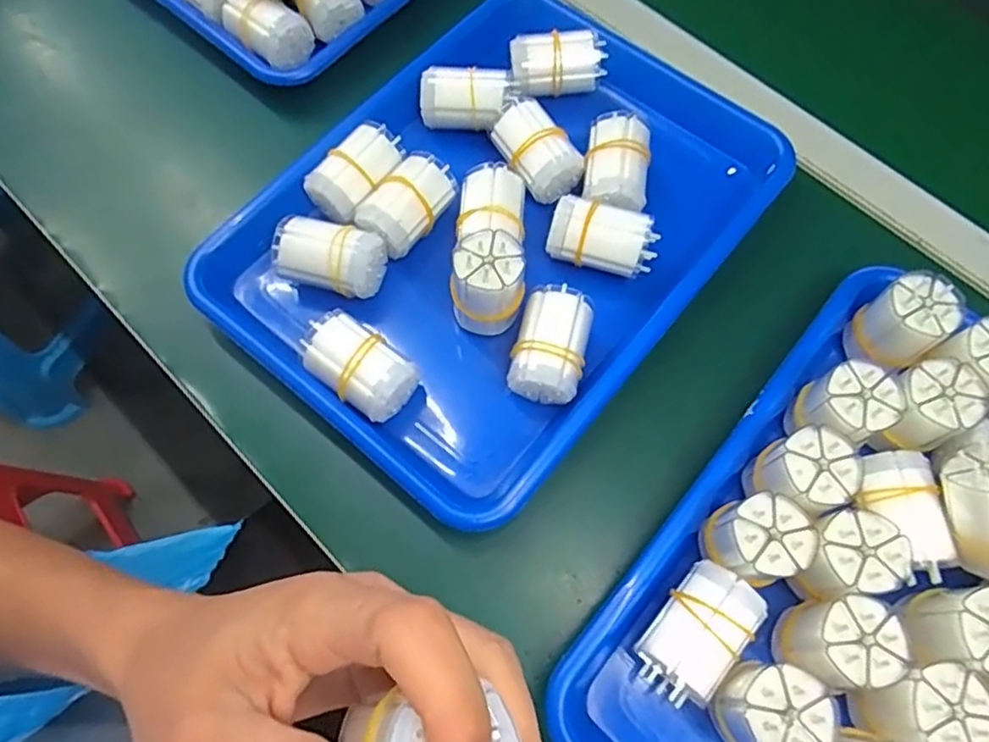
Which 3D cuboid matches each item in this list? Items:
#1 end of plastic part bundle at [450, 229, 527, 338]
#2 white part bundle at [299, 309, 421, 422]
[{"bbox_3d":[-0.003,-0.047,0.384,0.039,0.057,0.039,0,67,-1],"label":"end of plastic part bundle"},{"bbox_3d":[-0.076,-0.003,0.374,0.060,0.031,0.036,38,71,14],"label":"white part bundle"}]

